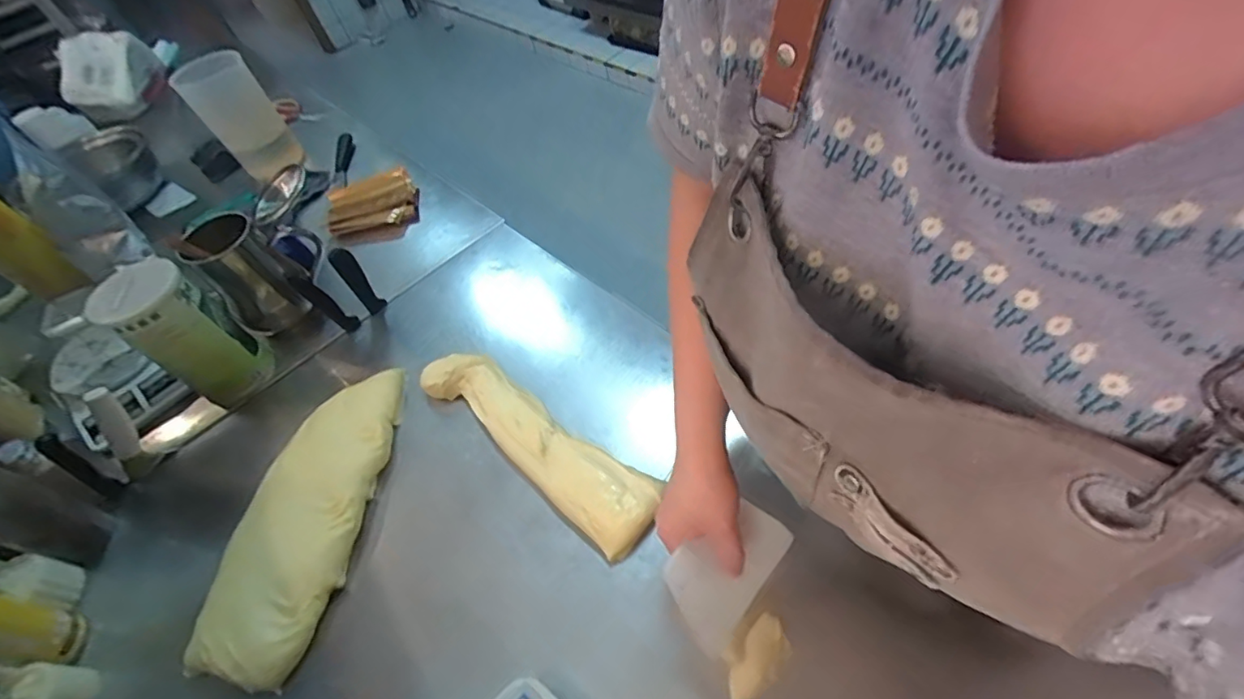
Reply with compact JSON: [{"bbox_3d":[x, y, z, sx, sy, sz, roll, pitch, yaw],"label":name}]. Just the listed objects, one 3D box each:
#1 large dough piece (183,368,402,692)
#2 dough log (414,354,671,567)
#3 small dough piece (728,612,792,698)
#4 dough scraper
[{"bbox_3d":[-0.364,0.173,0.636,0.126,0.052,0.369,1,53,6],"label":"large dough piece"},{"bbox_3d":[-0.105,0.108,0.661,0.353,0.048,0.084,31,65,31],"label":"dough log"},{"bbox_3d":[0.124,0.286,0.502,0.037,0.016,0.081,33,66,32],"label":"small dough piece"},{"bbox_3d":[0.093,0.190,0.481,0.086,0.011,0.125,48,69,-12],"label":"dough scraper"}]

